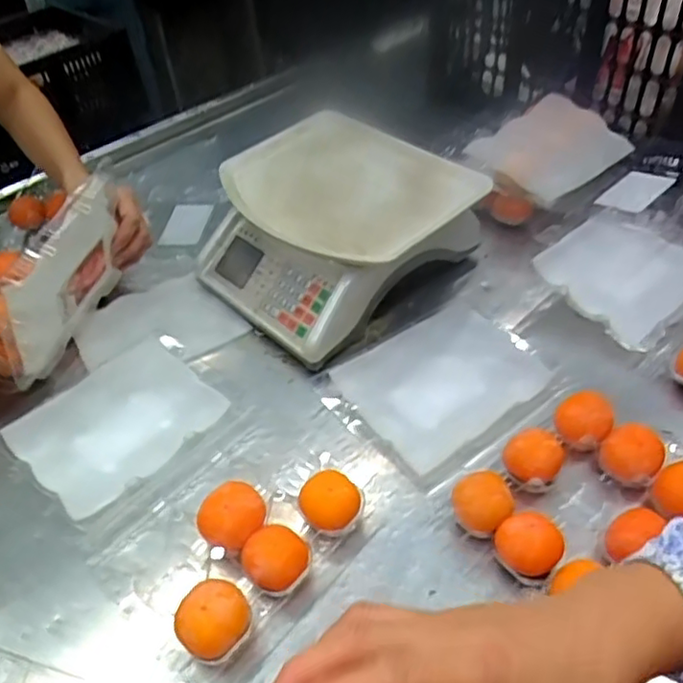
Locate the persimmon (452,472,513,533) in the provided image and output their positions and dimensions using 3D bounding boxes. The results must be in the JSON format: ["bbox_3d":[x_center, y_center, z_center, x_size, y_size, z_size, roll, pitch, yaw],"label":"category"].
[{"bbox_3d":[0.125,0.142,0.568,0.051,0.041,0.049,14,49,19],"label":"persimmon"}]

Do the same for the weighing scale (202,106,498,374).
[{"bbox_3d":[-0.016,-0.141,0.785,0.291,0.135,0.279,32,57,31],"label":"weighing scale"}]

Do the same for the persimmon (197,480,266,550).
[{"bbox_3d":[-0.095,0.160,0.570,0.052,0.049,0.054,-3,46,3],"label":"persimmon"}]

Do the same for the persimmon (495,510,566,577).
[{"bbox_3d":[0.154,0.170,0.531,0.051,0.044,0.051,-3,46,3],"label":"persimmon"}]

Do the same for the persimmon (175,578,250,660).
[{"bbox_3d":[-0.101,0.223,0.508,0.054,0.045,0.052,-3,46,3],"label":"persimmon"}]

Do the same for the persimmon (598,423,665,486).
[{"bbox_3d":[0.268,0.107,0.594,0.052,0.038,0.055,-3,46,3],"label":"persimmon"}]

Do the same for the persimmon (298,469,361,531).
[{"bbox_3d":[-0.010,0.148,0.577,0.052,0.034,0.051,-3,46,3],"label":"persimmon"}]

